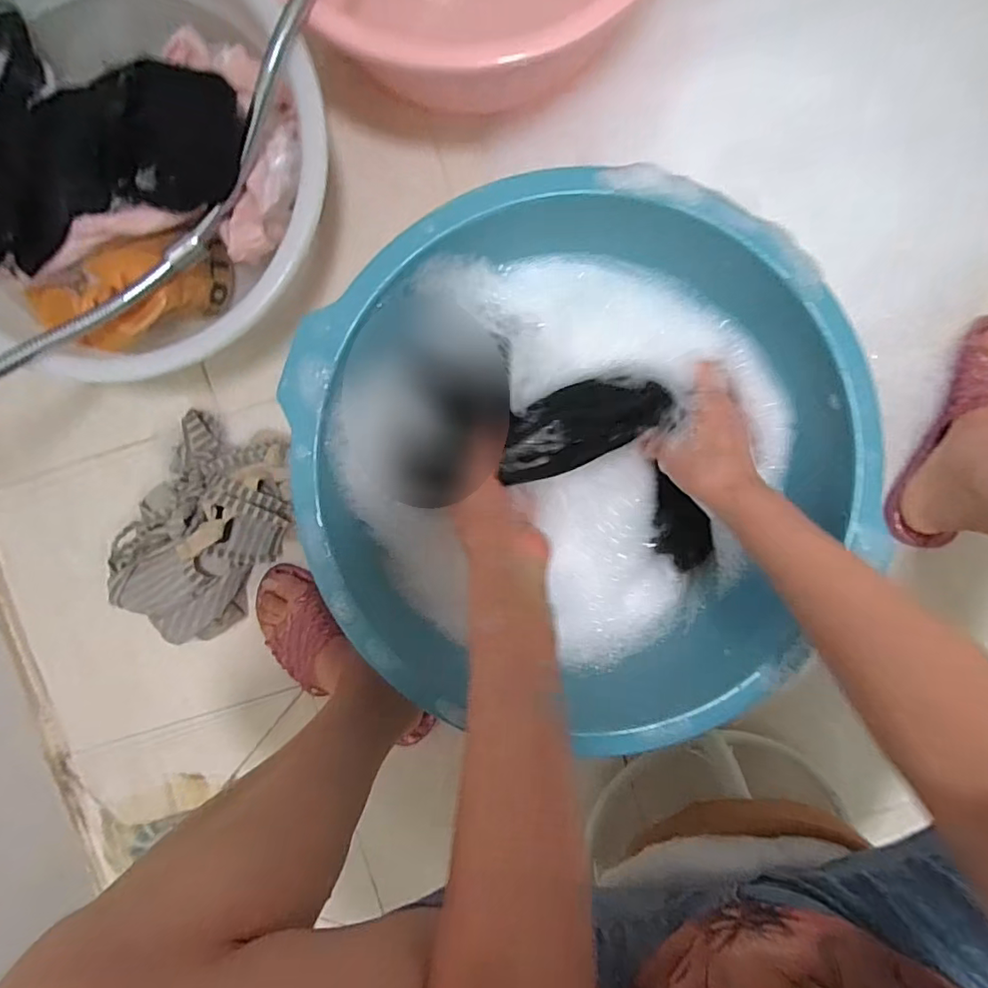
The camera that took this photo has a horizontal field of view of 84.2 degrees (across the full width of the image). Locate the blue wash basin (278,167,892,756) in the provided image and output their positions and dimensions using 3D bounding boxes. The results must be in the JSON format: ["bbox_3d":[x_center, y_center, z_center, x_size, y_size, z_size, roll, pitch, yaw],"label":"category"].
[{"bbox_3d":[0.064,-0.032,0.437,0.386,0.163,0.362,0,95,4],"label":"blue wash basin"}]

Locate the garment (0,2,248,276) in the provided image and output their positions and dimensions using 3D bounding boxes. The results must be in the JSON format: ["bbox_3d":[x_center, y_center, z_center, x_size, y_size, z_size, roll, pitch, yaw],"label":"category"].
[{"bbox_3d":[-0.346,-0.301,0.423,0.264,0.077,0.199,-23,93,6],"label":"garment"}]

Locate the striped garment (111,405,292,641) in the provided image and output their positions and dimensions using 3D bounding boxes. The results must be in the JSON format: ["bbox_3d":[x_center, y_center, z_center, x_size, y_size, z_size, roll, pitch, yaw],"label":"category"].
[{"bbox_3d":[-0.292,0.039,0.543,0.143,0.069,0.216,21,96,2],"label":"striped garment"}]

